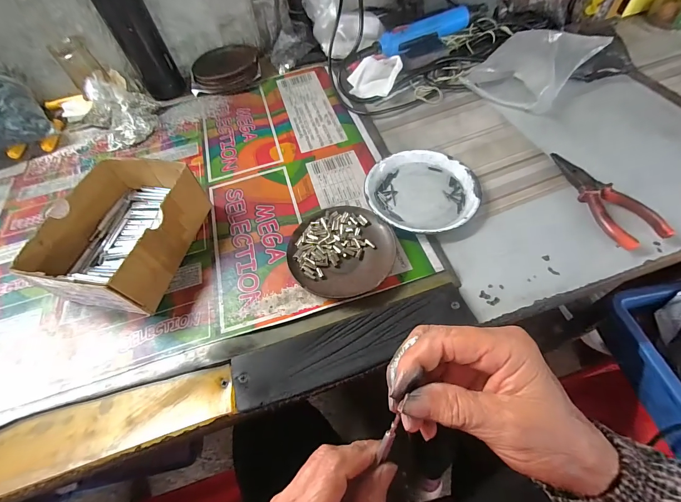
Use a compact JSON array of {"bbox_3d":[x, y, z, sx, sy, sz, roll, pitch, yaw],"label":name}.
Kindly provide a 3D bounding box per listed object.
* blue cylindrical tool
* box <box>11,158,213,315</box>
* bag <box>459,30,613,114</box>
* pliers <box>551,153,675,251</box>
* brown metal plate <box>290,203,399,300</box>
[{"bbox_3d":[0.140,-0.360,0.516,0.165,0.030,0.034,-26,58,-10],"label":"blue cylindrical tool"},{"bbox_3d":[-0.242,-0.022,0.357,0.125,0.069,0.160,10,59,11],"label":"box"},{"bbox_3d":[0.289,-0.281,0.483,0.162,0.049,0.125,-40,63,-19],"label":"bag"},{"bbox_3d":[0.295,-0.065,0.362,0.048,0.019,0.143,-15,57,-5],"label":"pliers"},{"bbox_3d":[0.001,0.000,0.349,0.111,0.016,0.111,-2,57,4],"label":"brown metal plate"}]

